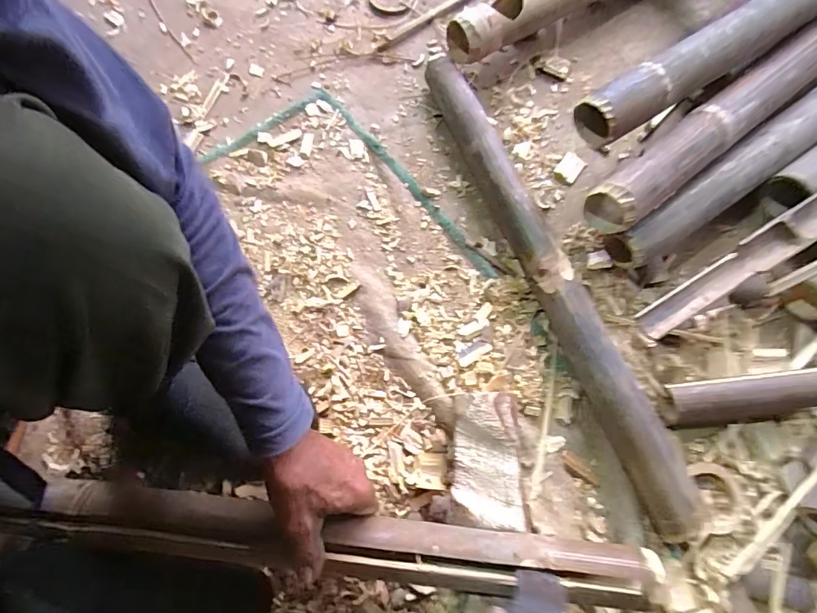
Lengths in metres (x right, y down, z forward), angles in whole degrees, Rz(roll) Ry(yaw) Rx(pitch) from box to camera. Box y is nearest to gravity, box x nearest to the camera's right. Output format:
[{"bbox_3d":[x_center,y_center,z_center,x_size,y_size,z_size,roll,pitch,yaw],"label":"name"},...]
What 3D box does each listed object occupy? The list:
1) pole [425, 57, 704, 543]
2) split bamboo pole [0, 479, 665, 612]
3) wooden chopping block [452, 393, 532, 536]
[{"bbox_3d":[0.164,-0.051,0.590,0.052,0.065,0.641,-20,73,-8],"label":"pole"},{"bbox_3d":[-0.079,0.218,0.443,0.593,0.027,0.054,5,71,3],"label":"split bamboo pole"},{"bbox_3d":[0.086,0.165,0.518,0.078,0.060,0.133,2,71,0],"label":"wooden chopping block"}]

